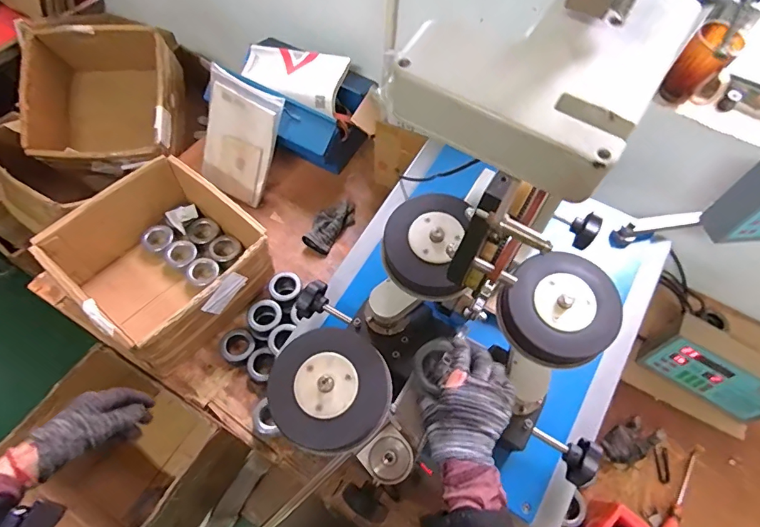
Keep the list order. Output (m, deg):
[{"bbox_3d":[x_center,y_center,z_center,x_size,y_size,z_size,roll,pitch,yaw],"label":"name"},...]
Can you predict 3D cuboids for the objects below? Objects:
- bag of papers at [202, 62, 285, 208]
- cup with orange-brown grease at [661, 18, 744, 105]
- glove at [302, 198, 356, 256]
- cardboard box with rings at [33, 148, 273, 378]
[{"bbox_3d":[-0.344,-0.297,1.053,0.193,0.261,0.041,30,29,11],"label":"bag of papers"},{"bbox_3d":[0.561,-0.336,0.758,0.090,0.112,0.068,36,64,16],"label":"cup with orange-brown grease"},{"bbox_3d":[-0.119,-0.099,1.072,0.079,0.040,0.161,32,63,14],"label":"glove"},{"bbox_3d":[-0.436,-0.005,0.917,0.335,0.173,0.348,33,63,15],"label":"cardboard box with rings"}]

